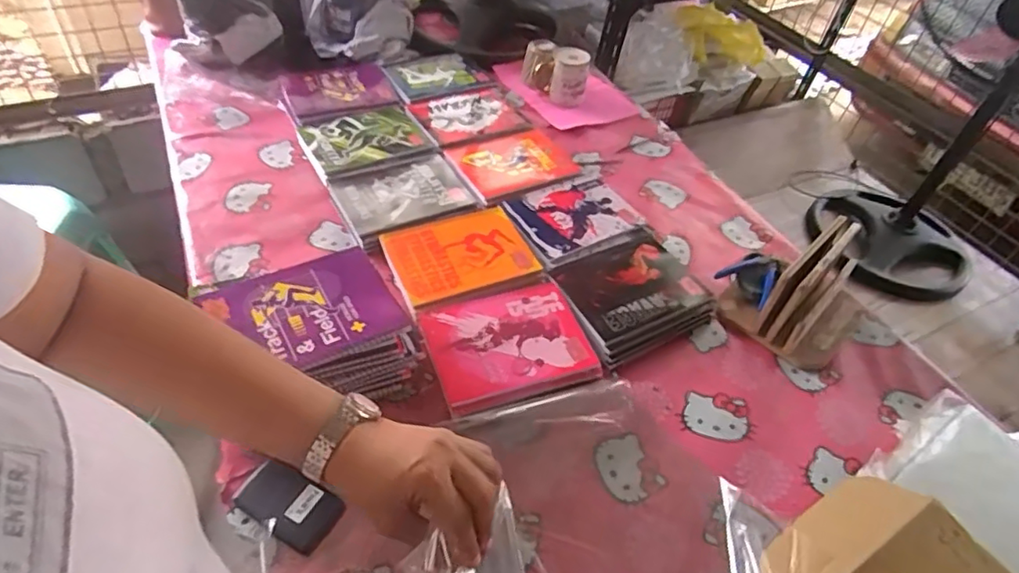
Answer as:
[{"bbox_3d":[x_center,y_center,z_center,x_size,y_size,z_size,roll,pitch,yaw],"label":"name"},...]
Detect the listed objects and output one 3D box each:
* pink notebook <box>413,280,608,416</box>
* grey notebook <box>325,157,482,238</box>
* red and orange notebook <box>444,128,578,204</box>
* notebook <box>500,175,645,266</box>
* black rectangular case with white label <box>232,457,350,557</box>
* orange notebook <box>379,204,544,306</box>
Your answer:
[{"bbox_3d":[-0.003,0.071,0.765,0.198,0.012,0.171,-12,50,-19],"label":"pink notebook"},{"bbox_3d":[-0.169,-0.157,0.942,0.198,0.018,0.135,-21,53,-25],"label":"grey notebook"},{"bbox_3d":[0.010,-0.220,1.046,0.221,0.025,0.169,-24,54,-27],"label":"red and orange notebook"},{"bbox_3d":[0.103,-0.117,0.952,0.197,0.010,0.150,-24,54,-27],"label":"notebook"},{"bbox_3d":[-0.235,0.232,0.619,0.104,0.017,0.058,25,49,16],"label":"black rectangular case with white label"},{"bbox_3d":[-0.072,-0.051,0.857,0.194,0.008,0.150,-18,51,-22],"label":"orange notebook"}]

